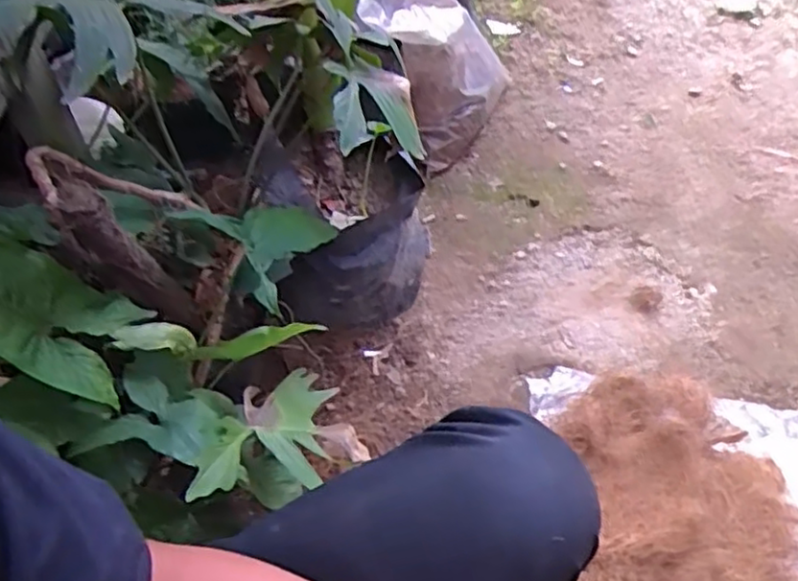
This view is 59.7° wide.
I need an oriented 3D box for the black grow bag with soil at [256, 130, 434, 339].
[{"bbox_3d":[-0.063,-0.071,1.024,0.218,0.243,0.268,2,53,-1],"label":"black grow bag with soil"}]

